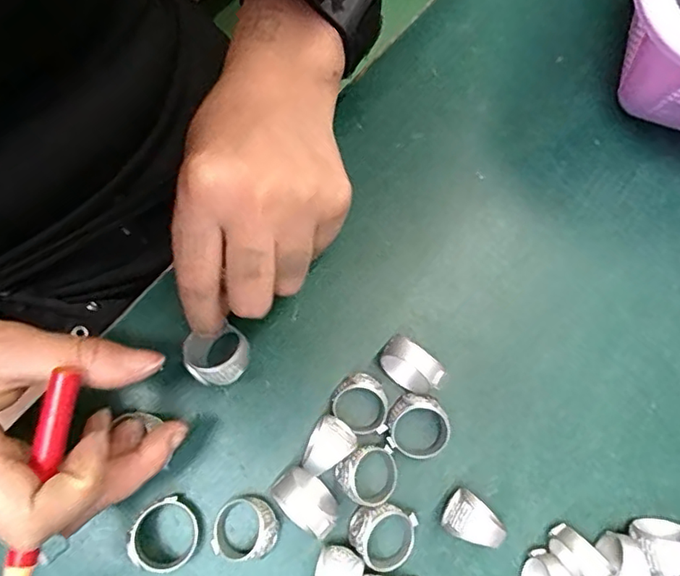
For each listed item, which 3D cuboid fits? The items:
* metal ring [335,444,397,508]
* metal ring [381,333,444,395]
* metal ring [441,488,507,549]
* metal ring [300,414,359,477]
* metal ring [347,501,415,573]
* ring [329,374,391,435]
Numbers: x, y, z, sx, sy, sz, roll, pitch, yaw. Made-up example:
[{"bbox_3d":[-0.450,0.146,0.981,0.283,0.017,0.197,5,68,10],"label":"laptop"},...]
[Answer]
[{"bbox_3d":[0.012,0.080,0.231,0.025,0.016,0.025,0,76,-2],"label":"metal ring"},{"bbox_3d":[0.030,0.035,0.239,0.026,0.027,0.014,40,78,8],"label":"metal ring"},{"bbox_3d":[0.054,0.097,0.227,0.022,0.024,0.017,38,78,8],"label":"metal ring"},{"bbox_3d":[-0.006,0.067,0.232,0.024,0.019,0.018,-42,81,-11],"label":"metal ring"},{"bbox_3d":[0.017,0.102,0.227,0.024,0.016,0.026,0,76,-2],"label":"metal ring"},{"bbox_3d":[0.010,0.051,0.238,0.027,0.018,0.022,39,78,8],"label":"ring"}]

